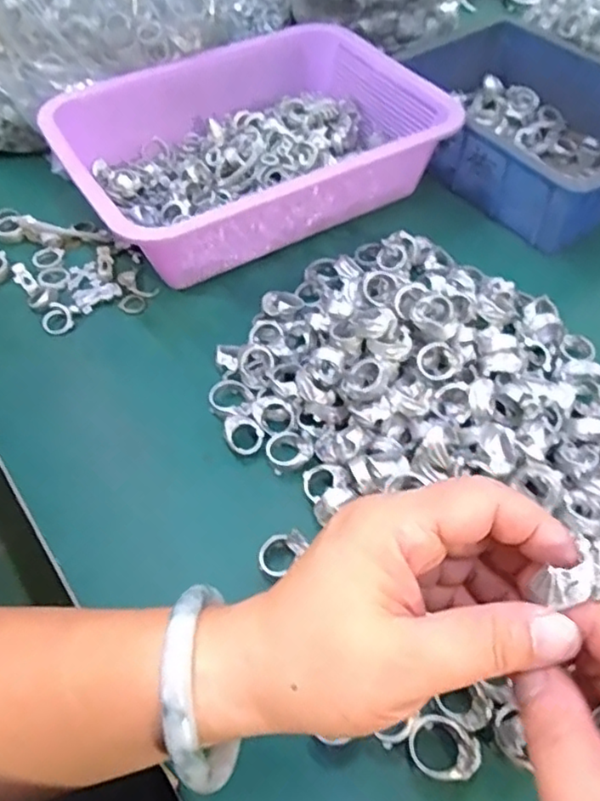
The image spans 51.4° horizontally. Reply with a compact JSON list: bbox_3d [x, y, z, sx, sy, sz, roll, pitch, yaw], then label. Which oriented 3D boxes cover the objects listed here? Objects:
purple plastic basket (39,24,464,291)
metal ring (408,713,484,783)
[{"bbox_3d":[-0.042,-0.218,0.540,0.299,0.074,0.224,-29,58,-18],"label":"purple plastic basket"},{"bbox_3d":[0.068,0.165,0.295,0.031,0.008,0.027,34,62,23],"label":"metal ring"}]

